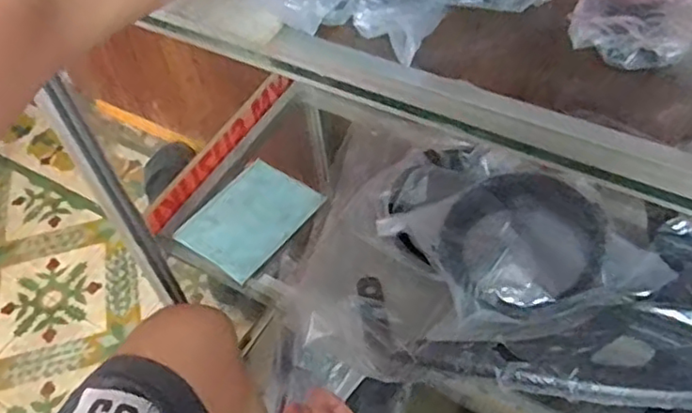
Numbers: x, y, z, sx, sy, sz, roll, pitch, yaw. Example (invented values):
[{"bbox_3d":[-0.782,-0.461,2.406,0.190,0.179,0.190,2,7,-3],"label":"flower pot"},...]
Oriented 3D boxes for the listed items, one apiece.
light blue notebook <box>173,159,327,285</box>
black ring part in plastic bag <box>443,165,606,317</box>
[{"bbox_3d":[-0.118,0.011,0.788,0.115,0.009,0.151,30,60,26],"label":"light blue notebook"},{"bbox_3d":[0.176,0.029,0.642,0.154,0.046,0.159,18,55,19],"label":"black ring part in plastic bag"}]

